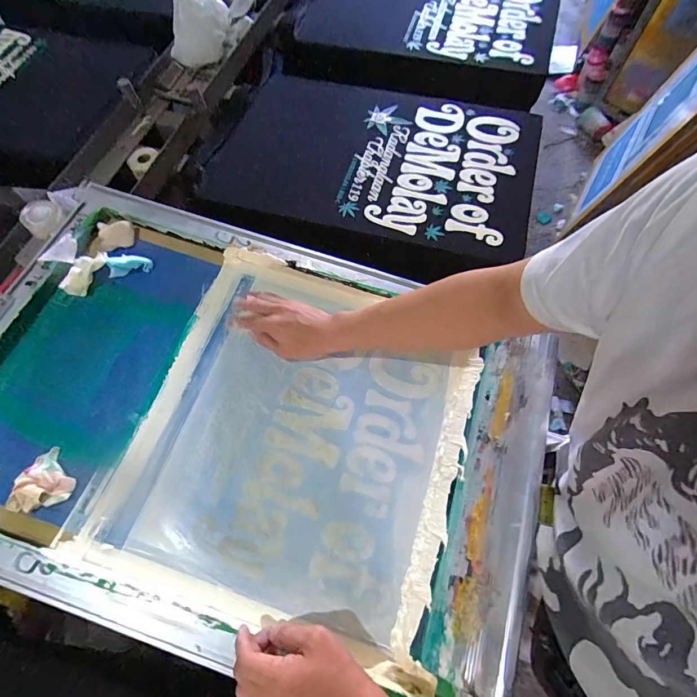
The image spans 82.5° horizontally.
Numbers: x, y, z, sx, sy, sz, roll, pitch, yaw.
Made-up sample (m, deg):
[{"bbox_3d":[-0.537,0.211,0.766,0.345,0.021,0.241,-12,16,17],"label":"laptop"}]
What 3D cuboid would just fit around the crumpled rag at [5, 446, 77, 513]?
[{"bbox_3d":[-0.377,0.165,0.478,0.071,0.020,0.065,-36,68,-14],"label":"crumpled rag"}]

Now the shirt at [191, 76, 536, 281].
[{"bbox_3d":[0.032,-0.368,0.797,0.646,0.097,0.440,14,66,10],"label":"shirt"}]

